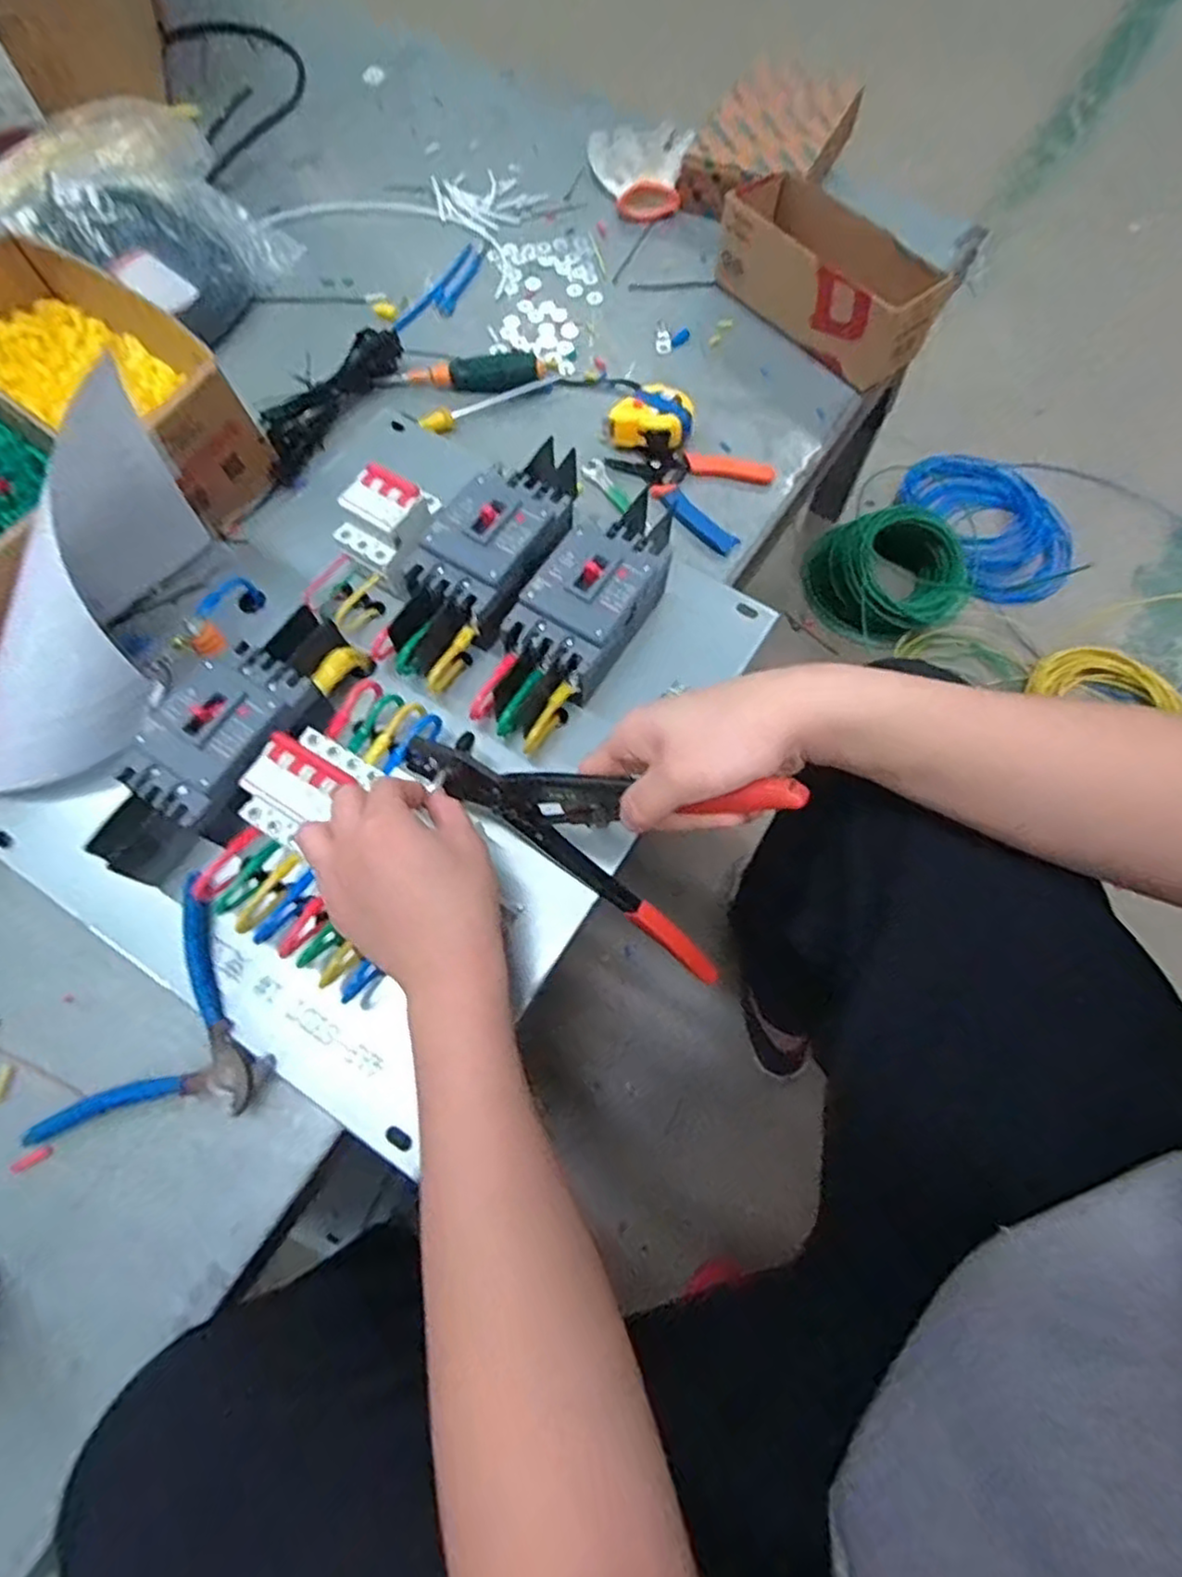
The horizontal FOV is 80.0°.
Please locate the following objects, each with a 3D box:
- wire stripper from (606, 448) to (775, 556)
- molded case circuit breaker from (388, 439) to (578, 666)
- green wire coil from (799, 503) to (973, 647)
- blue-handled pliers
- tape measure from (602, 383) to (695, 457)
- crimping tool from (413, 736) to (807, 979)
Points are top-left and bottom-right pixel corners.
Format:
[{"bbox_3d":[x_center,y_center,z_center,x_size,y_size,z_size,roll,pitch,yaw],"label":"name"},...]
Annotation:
[{"bbox_3d":[0.102,-0.295,0.667,0.152,0.016,0.107,41,75,16],"label":"wire stripper"},{"bbox_3d":[-0.077,-0.187,0.567,0.087,0.072,0.235,29,71,10],"label":"molded case circuit breaker"},{"bbox_3d":[0.462,-0.327,1.091,0.210,0.111,0.197,0,68,0],"label":"green wire coil"},{"bbox_3d":[-0.270,0.168,0.458,0.121,0.030,0.188,29,71,11],"label":"blue-handled pliers"},{"bbox_3d":[0.059,-0.351,0.673,0.076,0.035,0.071,28,72,12],"label":"tape measure"},{"bbox_3d":[-0.004,0.013,0.456,0.241,0.206,0.067,31,72,13],"label":"crimping tool"}]

